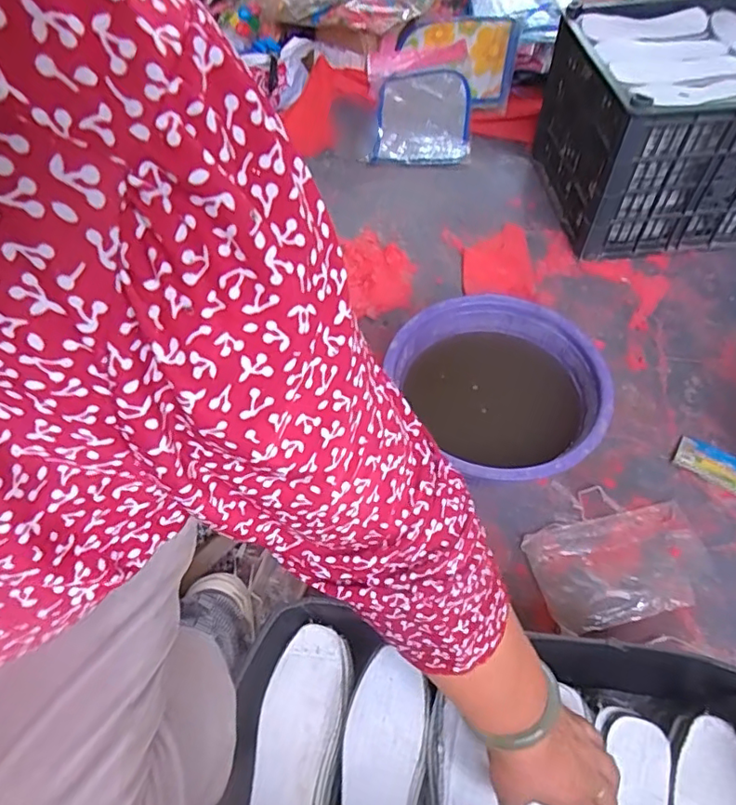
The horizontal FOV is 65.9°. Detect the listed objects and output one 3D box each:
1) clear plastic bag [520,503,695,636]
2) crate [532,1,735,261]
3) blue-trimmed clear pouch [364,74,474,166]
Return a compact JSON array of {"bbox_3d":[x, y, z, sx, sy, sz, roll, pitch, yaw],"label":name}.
[{"bbox_3d":[0.310,0.202,0.707,0.198,0.016,0.131,-13,56,-7],"label":"clear plastic bag"},{"bbox_3d":[0.596,-0.496,1.013,0.475,0.282,0.386,-4,56,-1],"label":"crate"},{"bbox_3d":[0.121,-0.642,1.265,0.210,0.061,0.307,5,58,8],"label":"blue-trimmed clear pouch"}]

